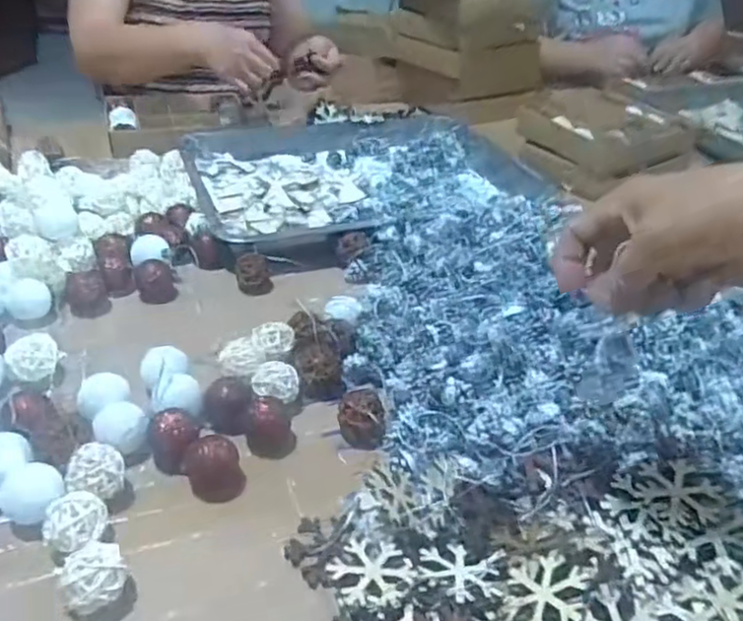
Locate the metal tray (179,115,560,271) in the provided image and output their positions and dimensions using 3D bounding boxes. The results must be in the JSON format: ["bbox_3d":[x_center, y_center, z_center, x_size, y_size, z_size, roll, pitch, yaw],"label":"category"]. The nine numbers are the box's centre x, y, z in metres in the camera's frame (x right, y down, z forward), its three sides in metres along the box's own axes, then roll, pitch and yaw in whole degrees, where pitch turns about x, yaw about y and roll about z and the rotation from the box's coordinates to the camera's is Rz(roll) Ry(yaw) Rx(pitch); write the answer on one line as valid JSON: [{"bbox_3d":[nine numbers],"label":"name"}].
[{"bbox_3d":[-0.020,-0.183,0.890,0.425,0.050,0.368,-10,38,-21],"label":"metal tray"}]

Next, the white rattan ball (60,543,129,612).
[{"bbox_3d":[-0.163,0.160,0.395,0.033,0.033,0.032,4,35,-3],"label":"white rattan ball"}]

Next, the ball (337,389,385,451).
[{"bbox_3d":[-0.008,0.084,0.524,0.036,0.035,0.037,4,35,-3],"label":"ball"}]

